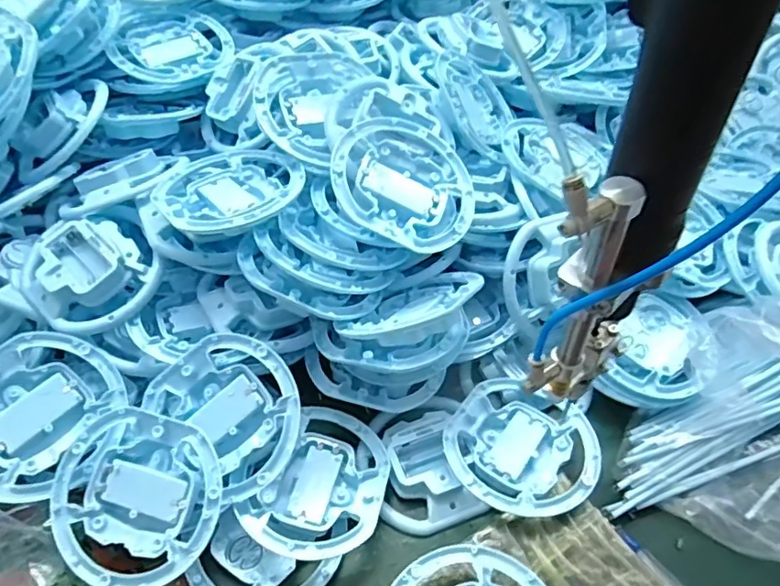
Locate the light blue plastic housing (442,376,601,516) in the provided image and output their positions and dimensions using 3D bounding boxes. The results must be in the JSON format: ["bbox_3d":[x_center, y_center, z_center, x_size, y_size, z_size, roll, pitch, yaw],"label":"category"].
[{"bbox_3d":[0.094,0.107,0.402,0.099,0.025,0.103,0,51,0],"label":"light blue plastic housing"}]

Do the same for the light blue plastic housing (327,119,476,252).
[{"bbox_3d":[0.010,-0.078,0.404,0.105,0.014,0.095,33,59,-7],"label":"light blue plastic housing"}]

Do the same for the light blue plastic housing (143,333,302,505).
[{"bbox_3d":[-0.101,0.073,0.375,0.103,0.023,0.082,43,91,14],"label":"light blue plastic housing"}]

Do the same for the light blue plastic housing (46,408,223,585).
[{"bbox_3d":[-0.159,0.123,0.349,0.113,0.016,0.097,15,77,11],"label":"light blue plastic housing"}]

